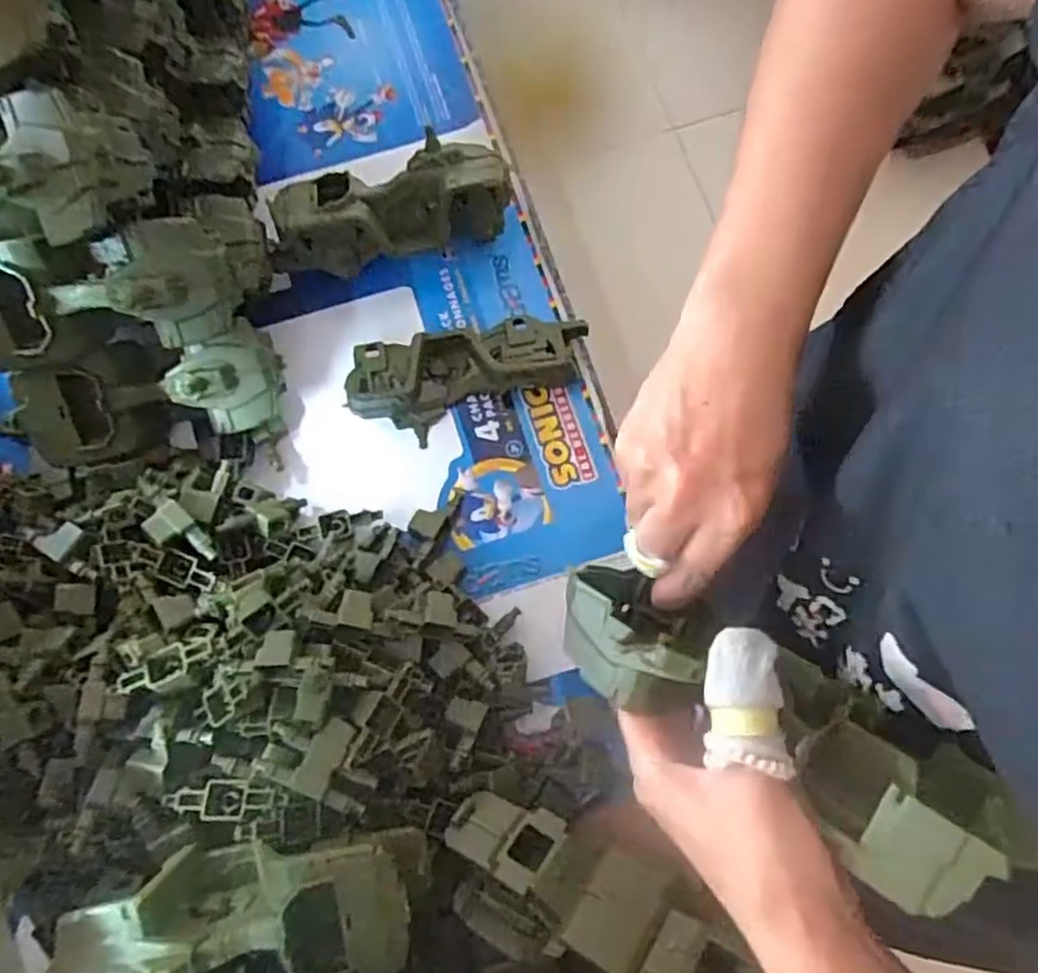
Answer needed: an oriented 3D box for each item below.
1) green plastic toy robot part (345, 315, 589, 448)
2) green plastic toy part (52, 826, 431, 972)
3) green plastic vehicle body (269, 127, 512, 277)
[{"bbox_3d":[-0.039,-0.088,0.545,0.178,0.039,0.067,-11,78,-3],"label":"green plastic toy robot part"},{"bbox_3d":[-0.142,0.225,0.376,0.175,0.042,0.074,1,77,0],"label":"green plastic toy part"},{"bbox_3d":[-0.098,-0.210,0.555,0.181,0.072,0.069,-11,78,-3],"label":"green plastic vehicle body"}]

